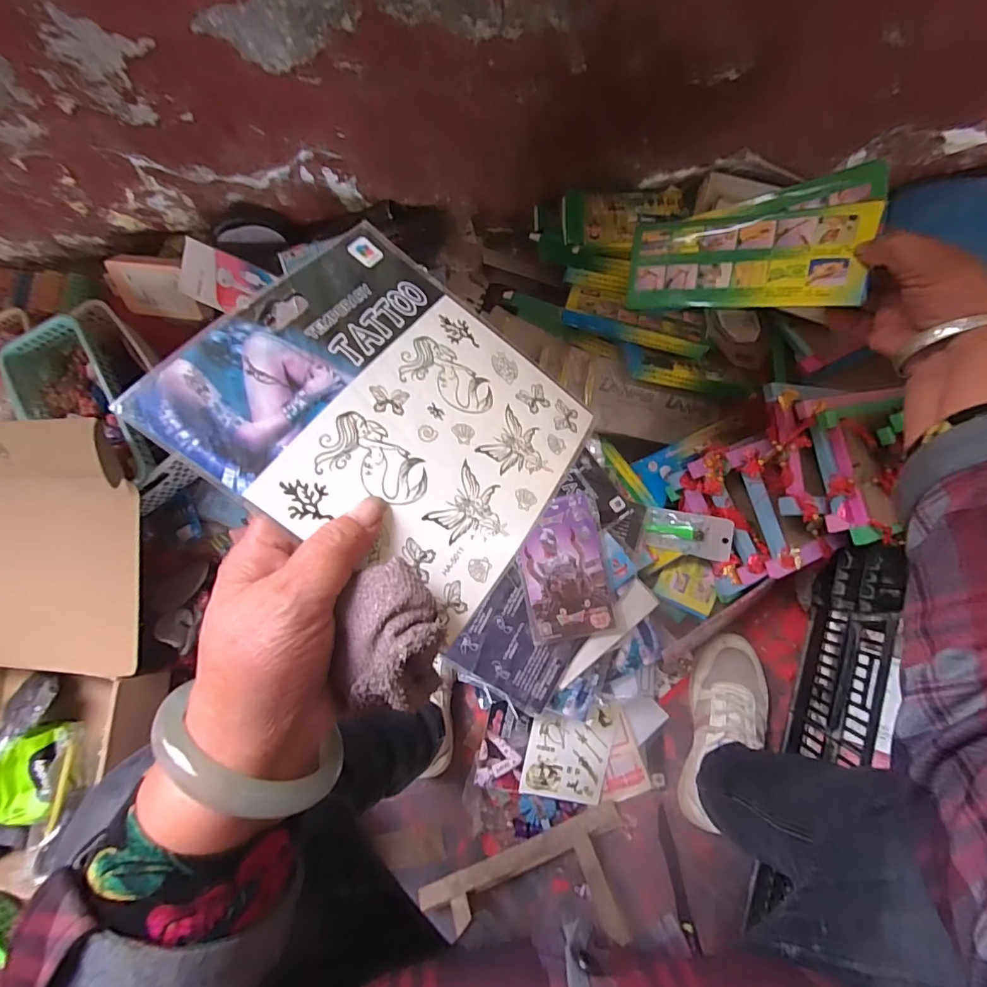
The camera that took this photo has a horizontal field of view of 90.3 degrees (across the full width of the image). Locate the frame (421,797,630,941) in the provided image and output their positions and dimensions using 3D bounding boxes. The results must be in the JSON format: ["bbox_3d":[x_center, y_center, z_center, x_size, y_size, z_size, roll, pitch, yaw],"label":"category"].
[{"bbox_3d":[0.045,0.498,0.612,0.272,0.021,0.105,-27,45,3],"label":"frame"}]

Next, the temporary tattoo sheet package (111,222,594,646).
[{"bbox_3d":[-0.045,-0.041,0.244,0.166,0.008,0.158,38,61,-7],"label":"temporary tattoo sheet package"}]

